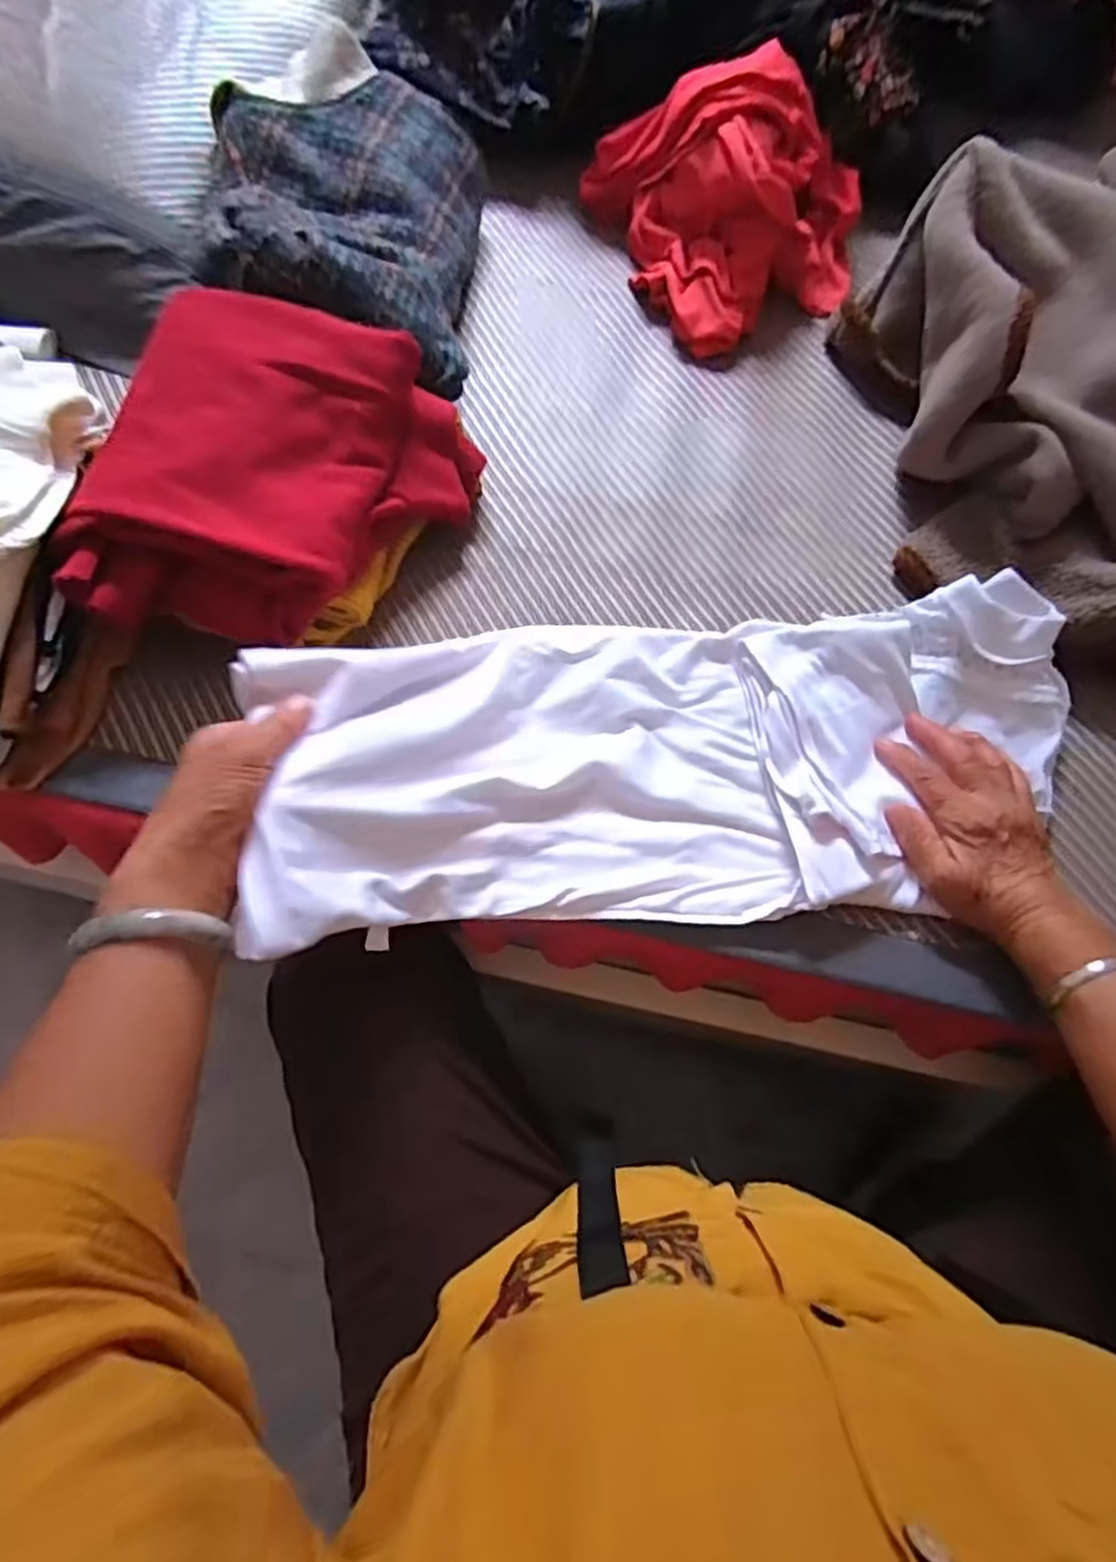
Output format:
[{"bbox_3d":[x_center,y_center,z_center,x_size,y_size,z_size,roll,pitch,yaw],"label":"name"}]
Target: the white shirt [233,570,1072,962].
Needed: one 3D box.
[{"bbox_3d":[0.086,-0.018,0.496,0.532,0.086,0.230,-12,69,-15],"label":"white shirt"}]

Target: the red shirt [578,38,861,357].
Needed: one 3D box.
[{"bbox_3d":[0.170,-0.547,0.702,0.211,0.126,0.233,-23,71,-11],"label":"red shirt"}]

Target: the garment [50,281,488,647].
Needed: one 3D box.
[{"bbox_3d":[-0.190,-0.212,0.521,0.250,0.113,0.210,1,68,-2],"label":"garment"}]

